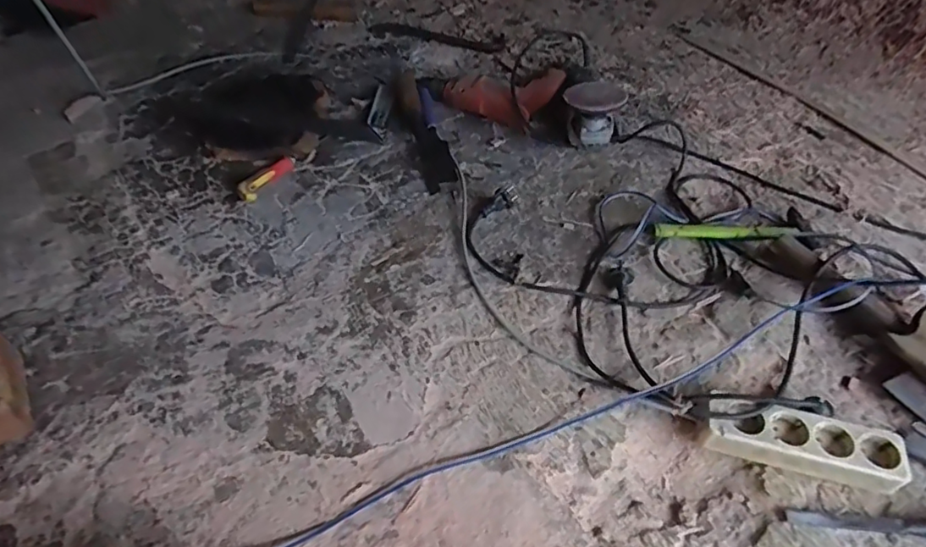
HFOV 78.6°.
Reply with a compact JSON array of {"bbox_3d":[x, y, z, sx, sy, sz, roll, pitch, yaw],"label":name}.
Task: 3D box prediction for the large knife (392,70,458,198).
[{"bbox_3d":[-0.074,-0.263,0.994,0.055,0.024,0.332,-12,50,-12],"label":"large knife"}]

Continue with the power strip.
[{"bbox_3d":[0.367,0.184,0.618,0.200,0.039,0.063,13,49,9],"label":"power strip"}]

